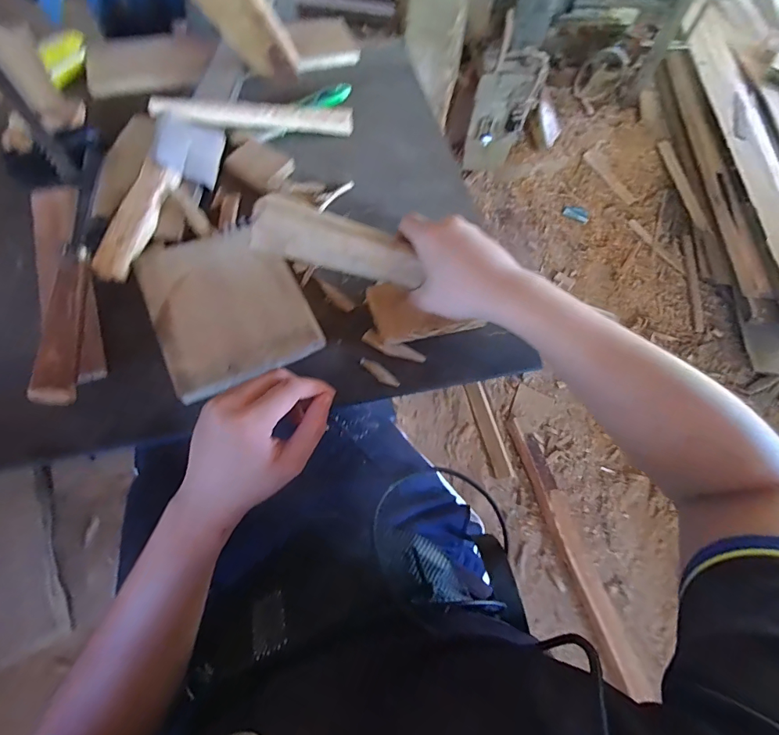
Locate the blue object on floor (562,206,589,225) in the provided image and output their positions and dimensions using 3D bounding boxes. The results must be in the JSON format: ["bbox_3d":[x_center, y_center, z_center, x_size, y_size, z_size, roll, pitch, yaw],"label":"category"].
[{"bbox_3d":[0.676,-0.556,1.571,0.095,0.027,0.052,29,64,11],"label":"blue object on floor"}]

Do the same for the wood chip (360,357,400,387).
[{"bbox_3d":[-0.010,0.005,0.453,0.047,0.005,0.014,40,66,16],"label":"wood chip"}]

